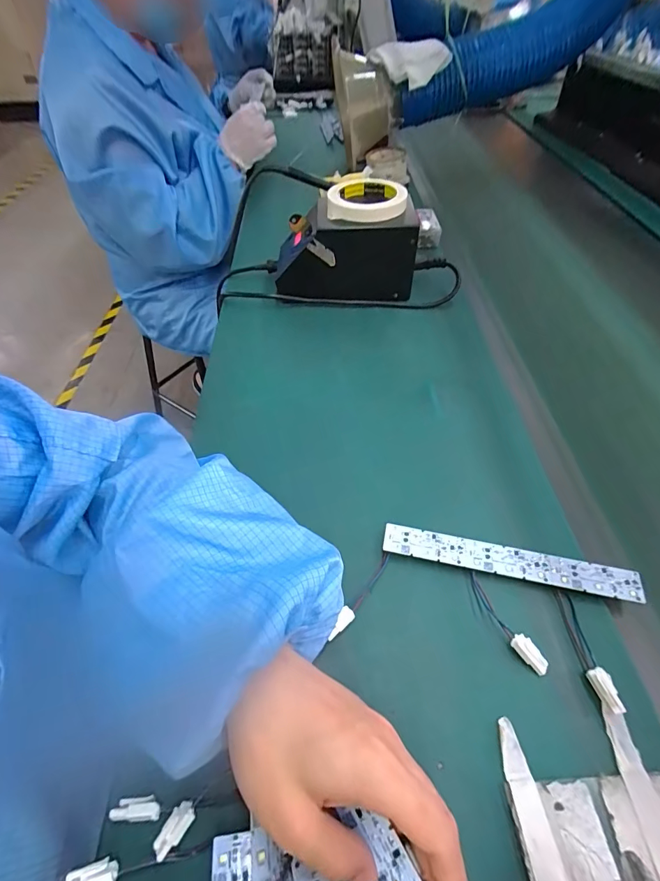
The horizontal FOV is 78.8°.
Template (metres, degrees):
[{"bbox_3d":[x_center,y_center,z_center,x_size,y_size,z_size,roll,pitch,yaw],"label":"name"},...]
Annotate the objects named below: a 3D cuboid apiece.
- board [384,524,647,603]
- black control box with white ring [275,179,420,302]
[{"bbox_3d":[0.139,0.096,0.316,0.190,0.012,0.023,9,51,8],"label":"board"},{"bbox_3d":[0.017,-0.267,0.547,0.182,0.117,0.106,-2,50,-1],"label":"black control box with white ring"}]

